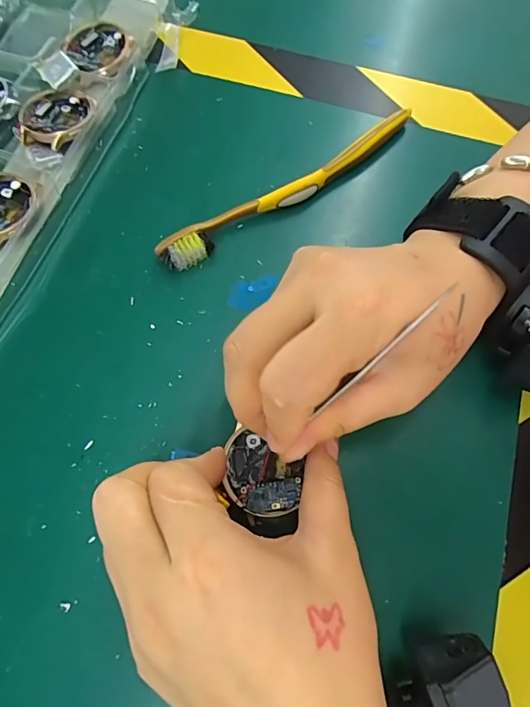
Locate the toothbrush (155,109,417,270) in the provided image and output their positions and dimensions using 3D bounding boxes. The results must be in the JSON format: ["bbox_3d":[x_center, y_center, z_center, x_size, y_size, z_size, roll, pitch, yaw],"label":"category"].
[{"bbox_3d":[0.016,-0.097,0.251,0.174,0.016,0.017,-33,74,-11],"label":"toothbrush"}]

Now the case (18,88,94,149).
[{"bbox_3d":[-0.130,-0.147,0.264,0.044,0.010,0.047,10,71,3],"label":"case"}]

